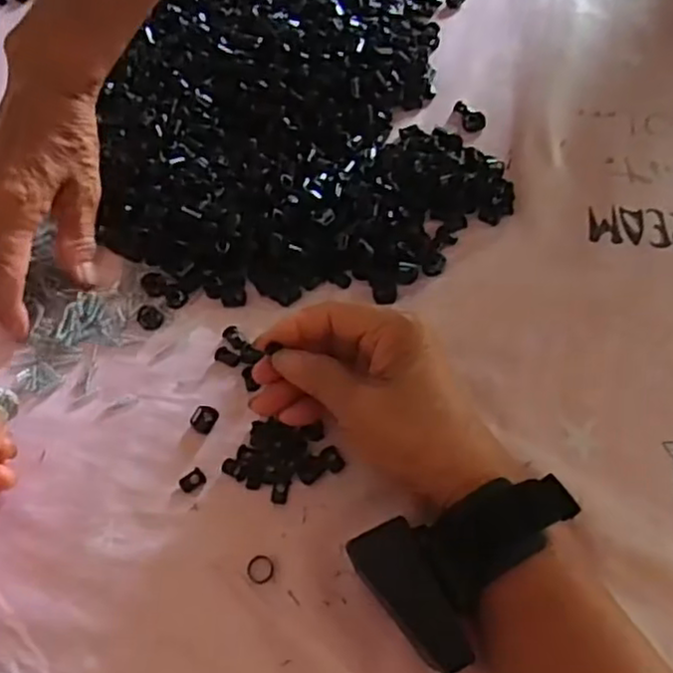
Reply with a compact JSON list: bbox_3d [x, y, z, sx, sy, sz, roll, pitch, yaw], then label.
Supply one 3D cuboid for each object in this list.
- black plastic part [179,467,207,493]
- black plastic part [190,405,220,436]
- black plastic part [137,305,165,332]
[{"bbox_3d":[-0.079,0.079,0.387,0.014,0.004,0.010,-34,65,-14],"label":"black plastic part"},{"bbox_3d":[-0.075,0.047,0.401,0.013,0.006,0.016,23,66,15],"label":"black plastic part"},{"bbox_3d":[-0.116,-0.012,0.436,0.017,0.004,0.016,-2,62,3],"label":"black plastic part"}]

